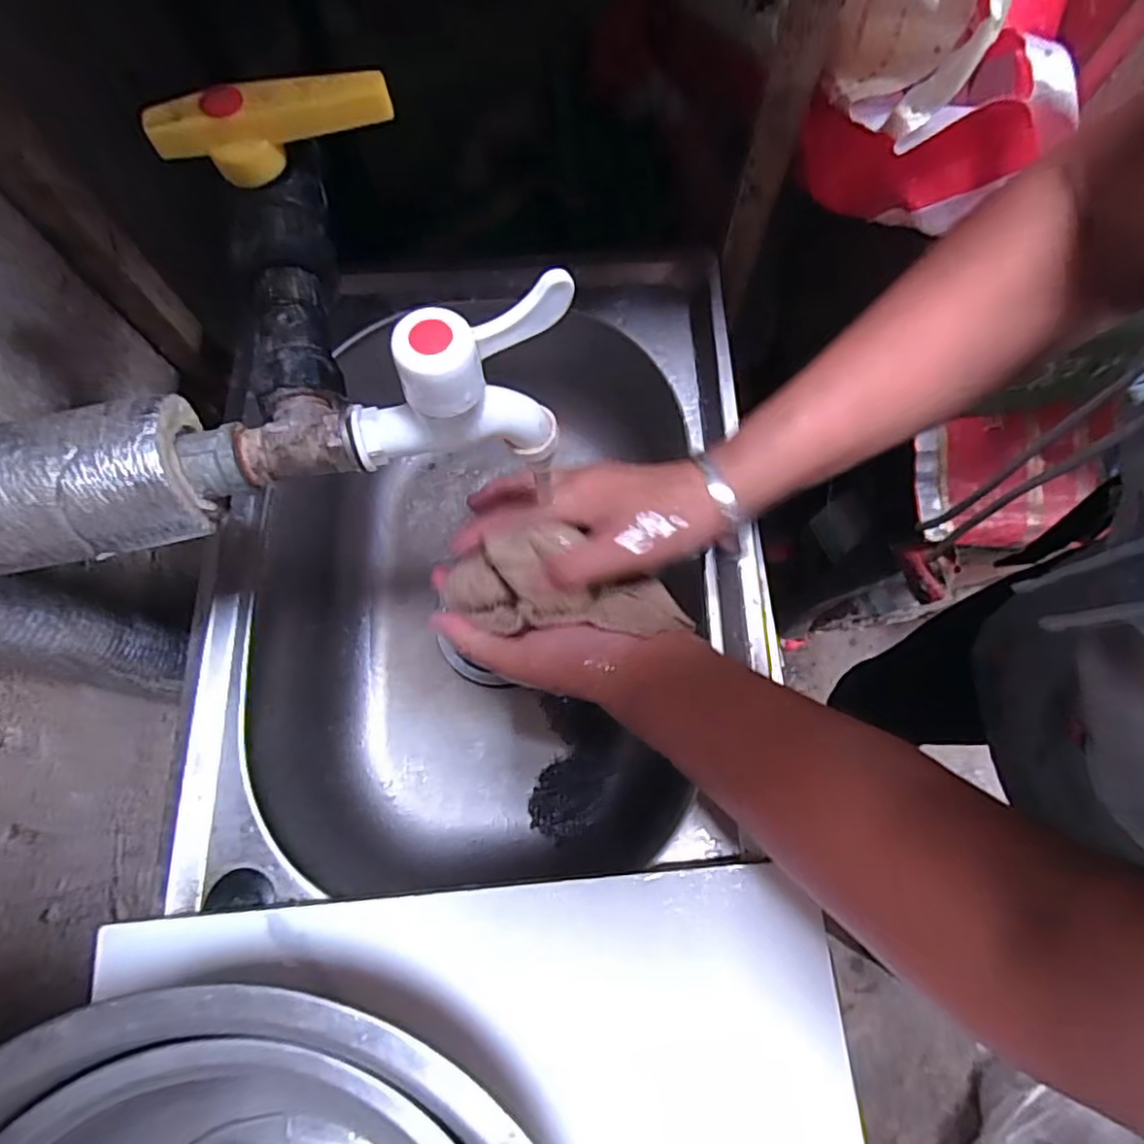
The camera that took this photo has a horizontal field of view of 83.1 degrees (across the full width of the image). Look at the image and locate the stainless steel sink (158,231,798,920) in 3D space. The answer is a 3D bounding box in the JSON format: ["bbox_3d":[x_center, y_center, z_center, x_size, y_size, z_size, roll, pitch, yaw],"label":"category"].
[{"bbox_3d":[-0.061,-0.004,0.480,0.341,0.144,0.424,-2,73,-1],"label":"stainless steel sink"}]

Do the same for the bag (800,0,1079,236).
[{"bbox_3d":[0.198,-0.288,0.343,0.110,0.141,0.157,8,73,2],"label":"bag"}]

